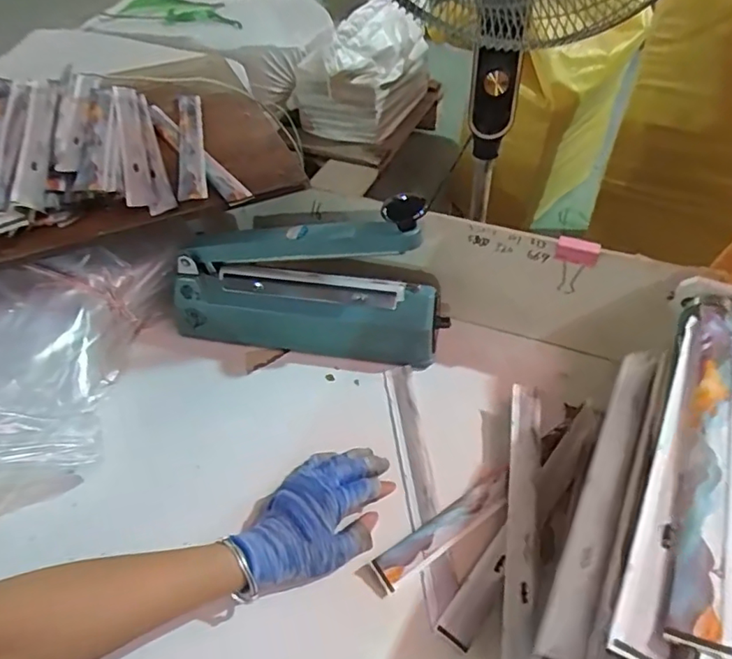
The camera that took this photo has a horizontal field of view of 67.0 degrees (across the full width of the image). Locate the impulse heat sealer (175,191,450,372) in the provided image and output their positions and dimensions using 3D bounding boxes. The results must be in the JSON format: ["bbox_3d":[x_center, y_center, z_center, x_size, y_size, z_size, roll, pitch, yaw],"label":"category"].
[{"bbox_3d":[-0.067,-0.058,0.606,0.299,0.182,0.066,9,48,8],"label":"impulse heat sealer"}]

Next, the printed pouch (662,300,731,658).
[{"bbox_3d":[0.233,0.072,0.375,0.033,0.013,0.277,20,51,18],"label":"printed pouch"}]

